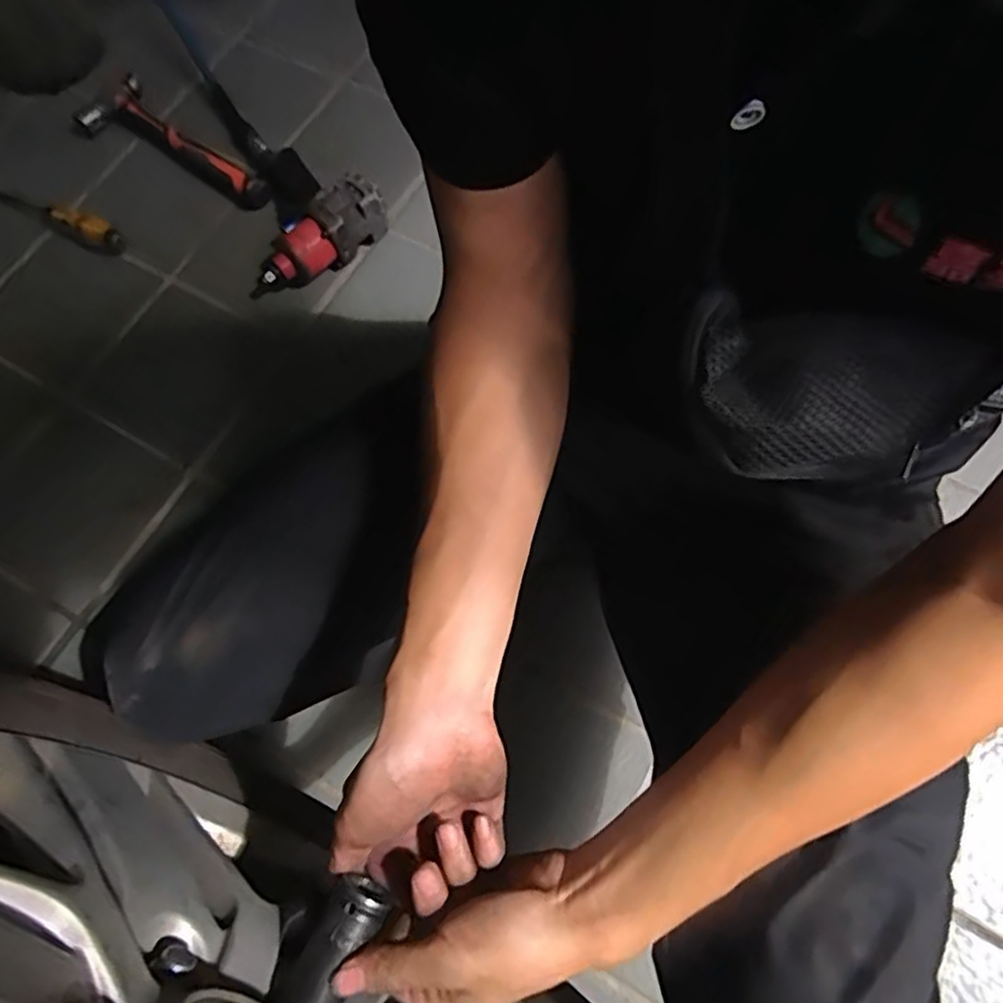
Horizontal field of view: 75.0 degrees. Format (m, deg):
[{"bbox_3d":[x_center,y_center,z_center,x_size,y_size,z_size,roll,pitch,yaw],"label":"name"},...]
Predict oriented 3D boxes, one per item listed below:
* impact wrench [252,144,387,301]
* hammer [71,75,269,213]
[{"bbox_3d":[-0.284,-0.401,0.886,0.200,0.069,0.212,-30,72,-9],"label":"impact wrench"},{"bbox_3d":[-0.488,-0.512,0.944,0.340,0.043,0.113,41,76,15],"label":"hammer"}]

